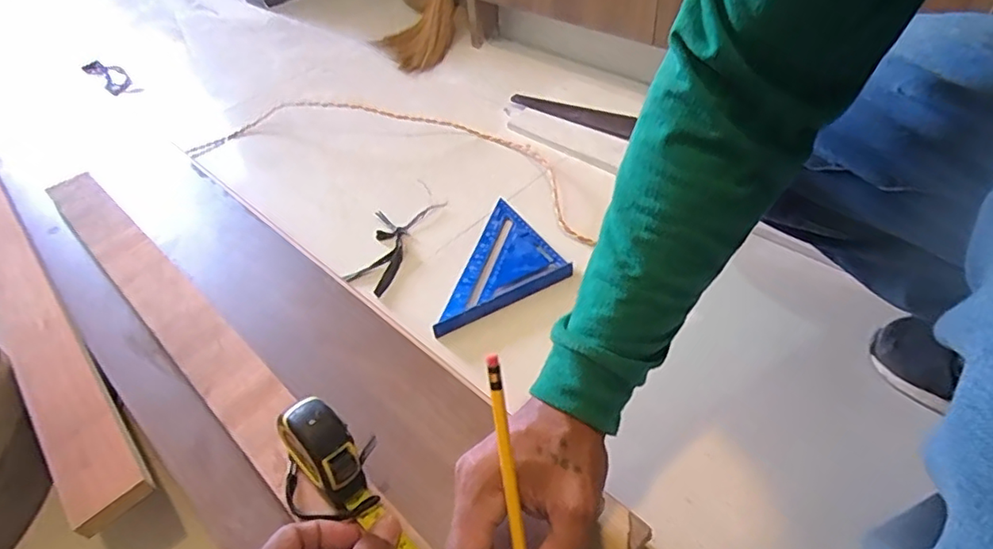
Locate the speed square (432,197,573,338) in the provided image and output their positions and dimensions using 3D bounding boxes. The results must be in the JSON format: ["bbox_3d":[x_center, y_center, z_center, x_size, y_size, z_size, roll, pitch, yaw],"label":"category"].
[{"bbox_3d":[-0.023,-0.020,0.724,0.175,0.016,0.168,-22,46,-16],"label":"speed square"}]

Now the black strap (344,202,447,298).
[{"bbox_3d":[-0.140,-0.045,0.767,0.072,0.013,0.177,12,47,18],"label":"black strap"}]

